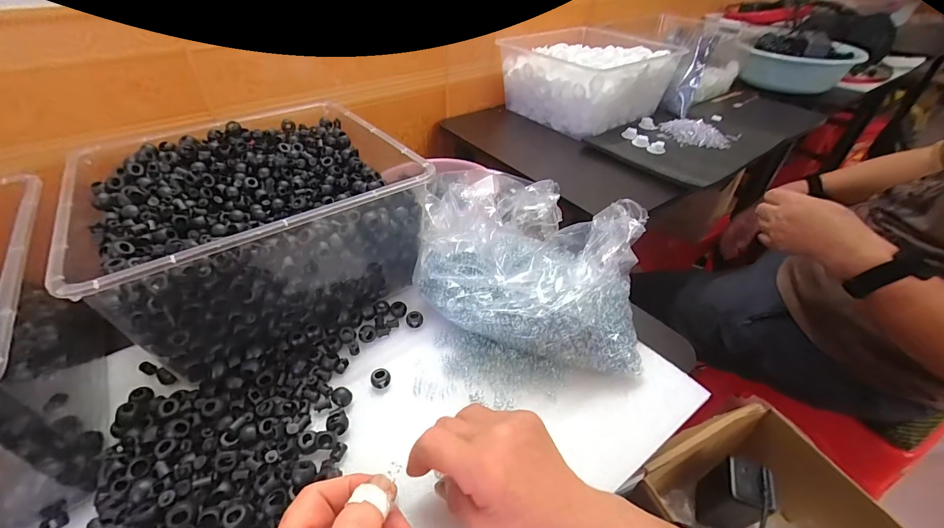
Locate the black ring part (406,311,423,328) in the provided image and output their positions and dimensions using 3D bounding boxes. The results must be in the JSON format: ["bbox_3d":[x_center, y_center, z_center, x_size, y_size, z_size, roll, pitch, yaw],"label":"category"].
[{"bbox_3d":[-0.061,0.057,0.423,0.017,0.009,0.017,1,41,-1],"label":"black ring part"}]

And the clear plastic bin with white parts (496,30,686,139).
[{"bbox_3d":[0.247,-0.420,0.887,0.281,0.124,0.294,-23,46,-25],"label":"clear plastic bin with white parts"}]

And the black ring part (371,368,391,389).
[{"bbox_3d":[-0.084,0.105,0.368,0.017,0.011,0.015,-11,42,-14],"label":"black ring part"}]

